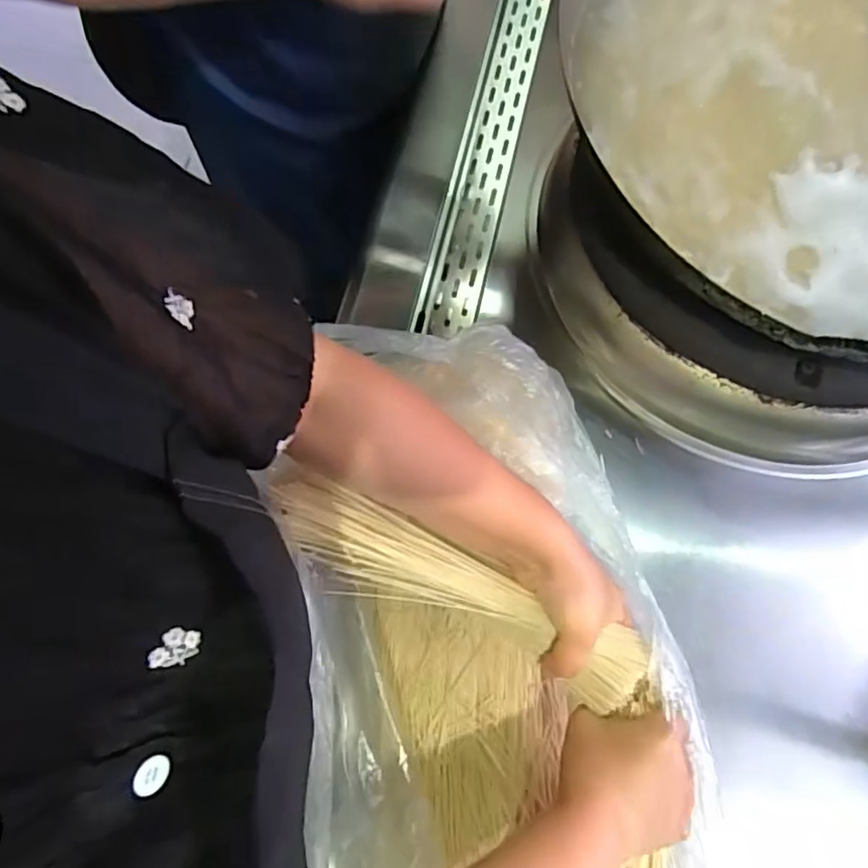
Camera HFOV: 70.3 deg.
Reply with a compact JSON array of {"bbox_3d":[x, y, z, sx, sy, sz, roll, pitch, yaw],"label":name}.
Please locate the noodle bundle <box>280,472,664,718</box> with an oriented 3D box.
[{"bbox_3d":[0.011,0.111,0.434,0.279,0.029,0.060,25,74,4],"label":"noodle bundle"}]

